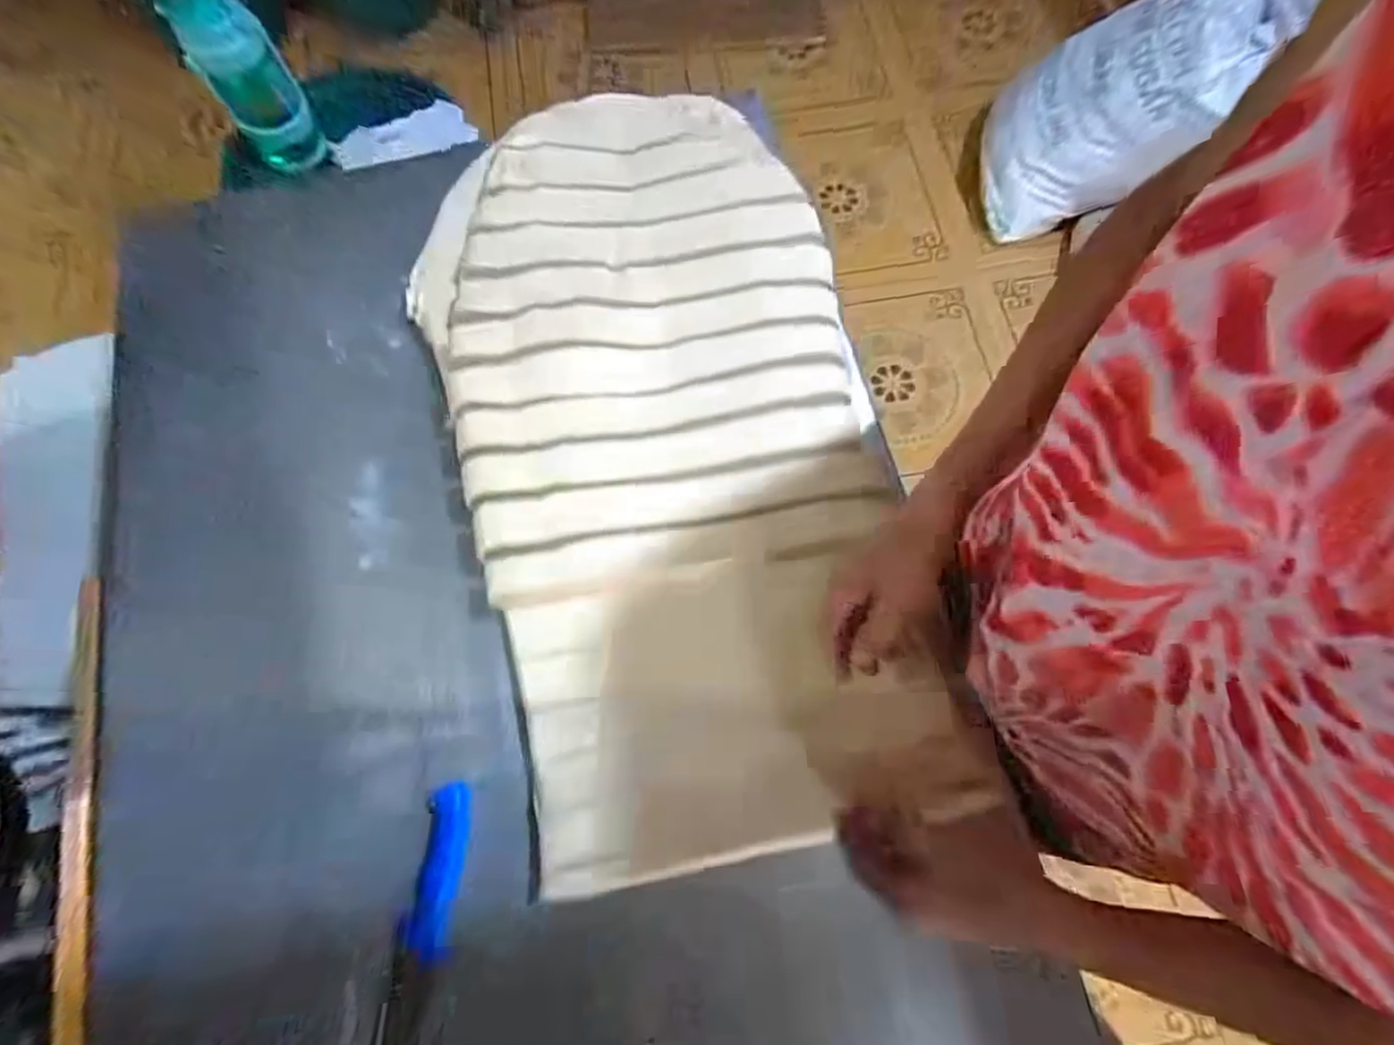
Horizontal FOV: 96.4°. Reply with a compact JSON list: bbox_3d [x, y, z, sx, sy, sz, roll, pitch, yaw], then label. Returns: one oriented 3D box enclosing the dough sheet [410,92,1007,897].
[{"bbox_3d":[-0.027,-0.090,0.613,0.391,0.033,0.771,-14,78,-4],"label":"dough sheet"}]

